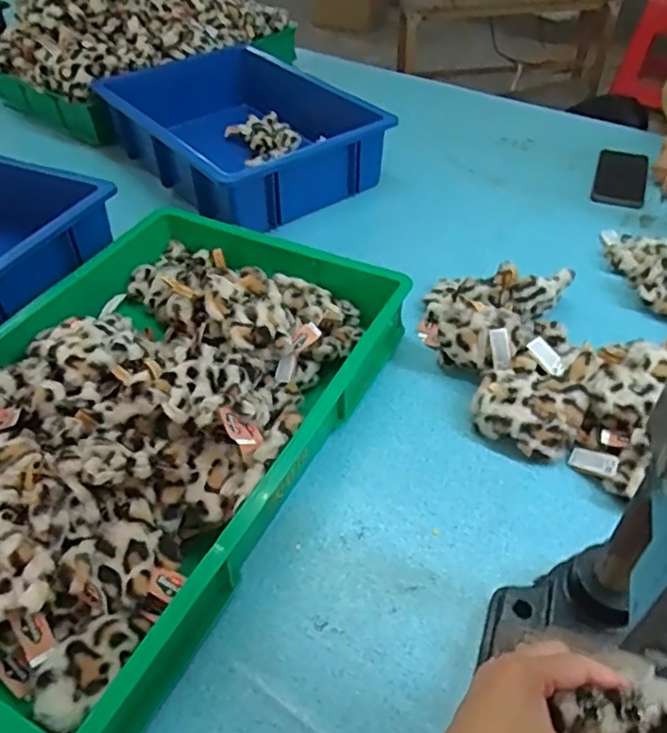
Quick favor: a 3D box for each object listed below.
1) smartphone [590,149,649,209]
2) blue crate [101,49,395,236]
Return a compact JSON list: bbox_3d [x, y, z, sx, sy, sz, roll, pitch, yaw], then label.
[{"bbox_3d":[0.474,-0.313,1.041,0.077,0.012,0.172,15,47,17],"label":"smartphone"},{"bbox_3d":[-0.149,-0.388,1.065,0.321,0.120,0.434,-29,50,-24],"label":"blue crate"}]

